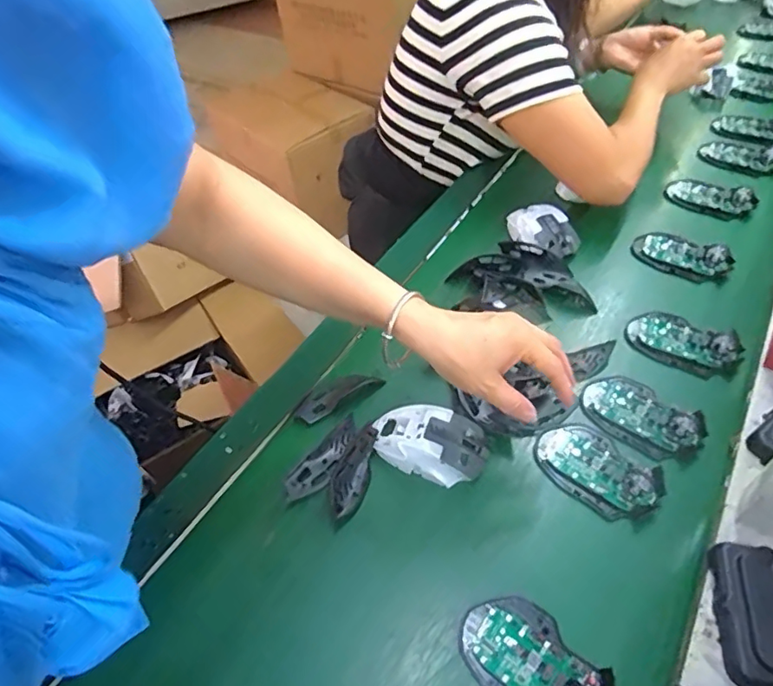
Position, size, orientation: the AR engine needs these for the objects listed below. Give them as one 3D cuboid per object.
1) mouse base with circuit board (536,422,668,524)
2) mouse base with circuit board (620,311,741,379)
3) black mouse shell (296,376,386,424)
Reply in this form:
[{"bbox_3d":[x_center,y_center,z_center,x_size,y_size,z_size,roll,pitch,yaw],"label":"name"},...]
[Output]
[{"bbox_3d":[0.202,0.118,0.517,0.073,0.033,0.112,-36,53,-25],"label":"mouse base with circuit board"},{"bbox_3d":[0.332,-0.002,0.609,0.111,0.028,0.062,30,56,30],"label":"mouse base with circuit board"},{"bbox_3d":[-0.052,0.056,0.582,0.097,0.011,0.026,-27,50,-19],"label":"black mouse shell"}]

